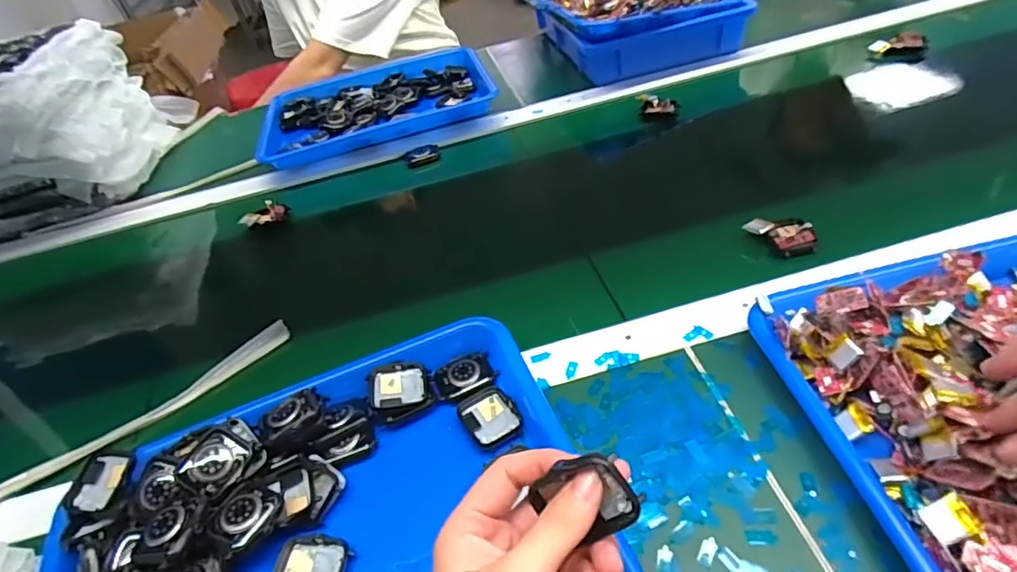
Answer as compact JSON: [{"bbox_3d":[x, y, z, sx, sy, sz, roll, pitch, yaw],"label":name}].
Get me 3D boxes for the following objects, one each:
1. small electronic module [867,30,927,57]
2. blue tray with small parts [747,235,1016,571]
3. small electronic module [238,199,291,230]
[{"bbox_3d":[0.520,-0.318,0.751,0.062,0.042,0.020,10,46,18],"label":"small electronic module"},{"bbox_3d":[0.345,0.067,0.341,0.313,0.063,0.257,-15,42,-3],"label":"blue tray with small parts"},{"bbox_3d":[-0.293,-0.086,0.678,0.055,0.020,0.029,-19,42,-8],"label":"small electronic module"}]

